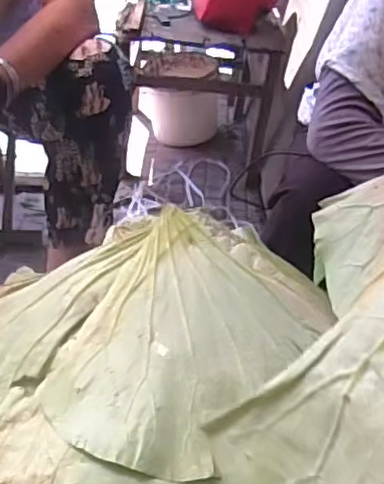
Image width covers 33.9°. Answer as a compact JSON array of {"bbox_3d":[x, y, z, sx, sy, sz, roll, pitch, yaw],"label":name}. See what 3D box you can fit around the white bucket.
[{"bbox_3d":[-0.042,-0.428,1.857,0.217,0.214,0.217,4,36,-3],"label":"white bucket"}]

